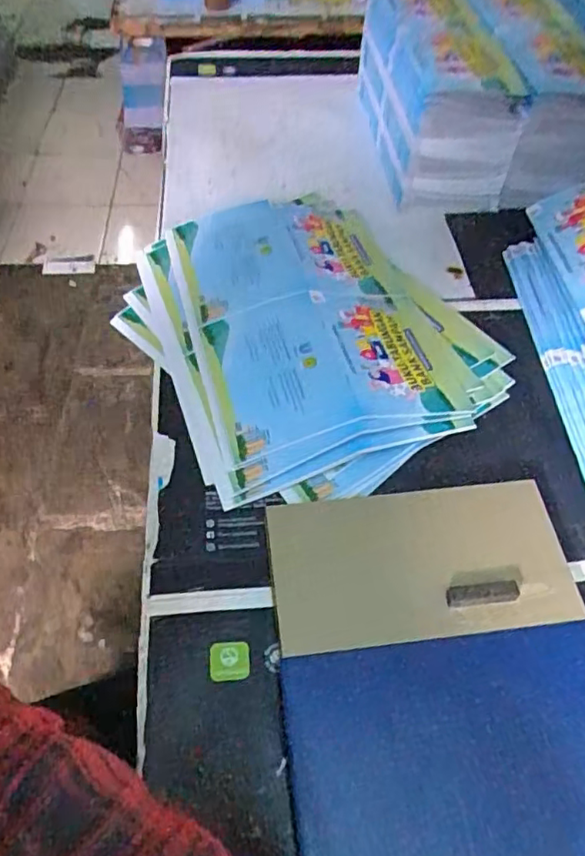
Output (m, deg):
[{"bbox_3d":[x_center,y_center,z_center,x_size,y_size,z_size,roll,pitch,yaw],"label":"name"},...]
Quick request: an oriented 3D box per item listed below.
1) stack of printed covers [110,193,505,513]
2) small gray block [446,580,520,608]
[{"bbox_3d":[0.007,-0.107,0.570,0.299,0.039,0.354,-25,57,-18],"label":"stack of printed covers"},{"bbox_3d":[0.126,0.109,0.399,0.048,0.012,0.013,-5,53,-4],"label":"small gray block"}]

